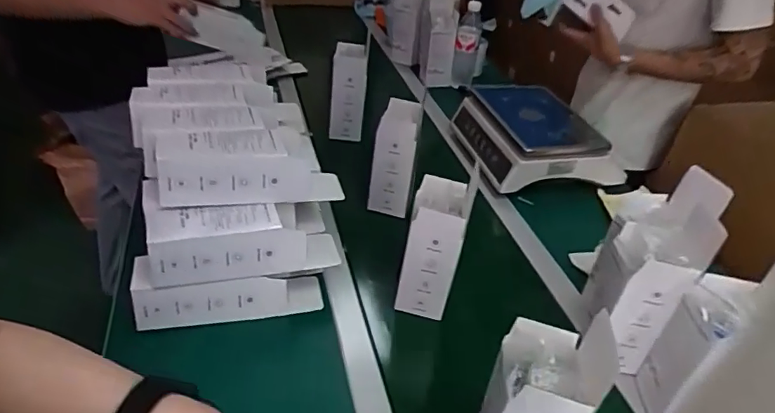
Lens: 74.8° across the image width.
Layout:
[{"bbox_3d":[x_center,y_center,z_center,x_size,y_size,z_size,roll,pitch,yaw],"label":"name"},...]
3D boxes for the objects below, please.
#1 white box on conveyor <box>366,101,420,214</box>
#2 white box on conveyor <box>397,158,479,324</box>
[{"bbox_3d":[0.012,-0.087,0.908,0.069,0.179,0.095,8,36,3],"label":"white box on conveyor"},{"bbox_3d":[0.065,0.063,0.722,0.072,0.186,0.080,12,36,9],"label":"white box on conveyor"}]

